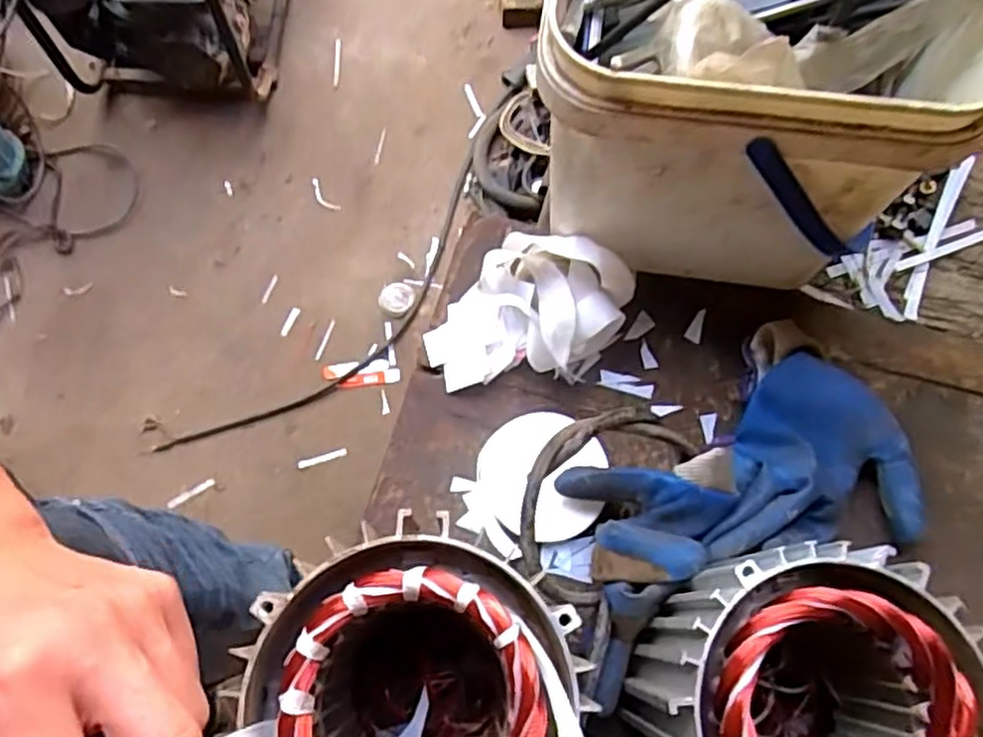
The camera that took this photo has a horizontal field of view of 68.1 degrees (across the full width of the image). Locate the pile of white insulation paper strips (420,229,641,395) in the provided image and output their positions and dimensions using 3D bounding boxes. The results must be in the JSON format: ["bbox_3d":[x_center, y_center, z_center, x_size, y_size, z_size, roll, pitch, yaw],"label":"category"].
[{"bbox_3d":[0.024,-0.038,0.468,0.129,0.050,0.088,-2,73,-1],"label":"pile of white insulation paper strips"}]

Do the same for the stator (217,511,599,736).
[{"bbox_3d":[-0.036,0.158,0.353,0.126,0.164,0.128,-27,75,-8],"label":"stator"}]

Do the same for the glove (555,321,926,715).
[{"bbox_3d":[0.134,0.071,0.418,0.222,0.051,0.136,-27,75,-8],"label":"glove"}]

